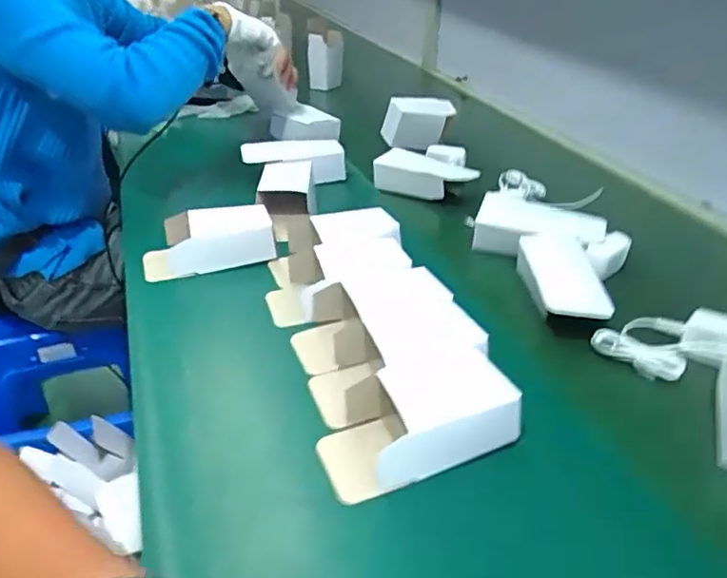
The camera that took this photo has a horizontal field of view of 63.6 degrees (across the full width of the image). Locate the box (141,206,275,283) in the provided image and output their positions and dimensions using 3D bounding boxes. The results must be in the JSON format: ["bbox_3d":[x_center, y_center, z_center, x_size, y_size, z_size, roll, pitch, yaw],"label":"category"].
[{"bbox_3d":[-0.176,-0.053,0.663,0.144,0.050,0.075,-6,33,-13],"label":"box"}]

